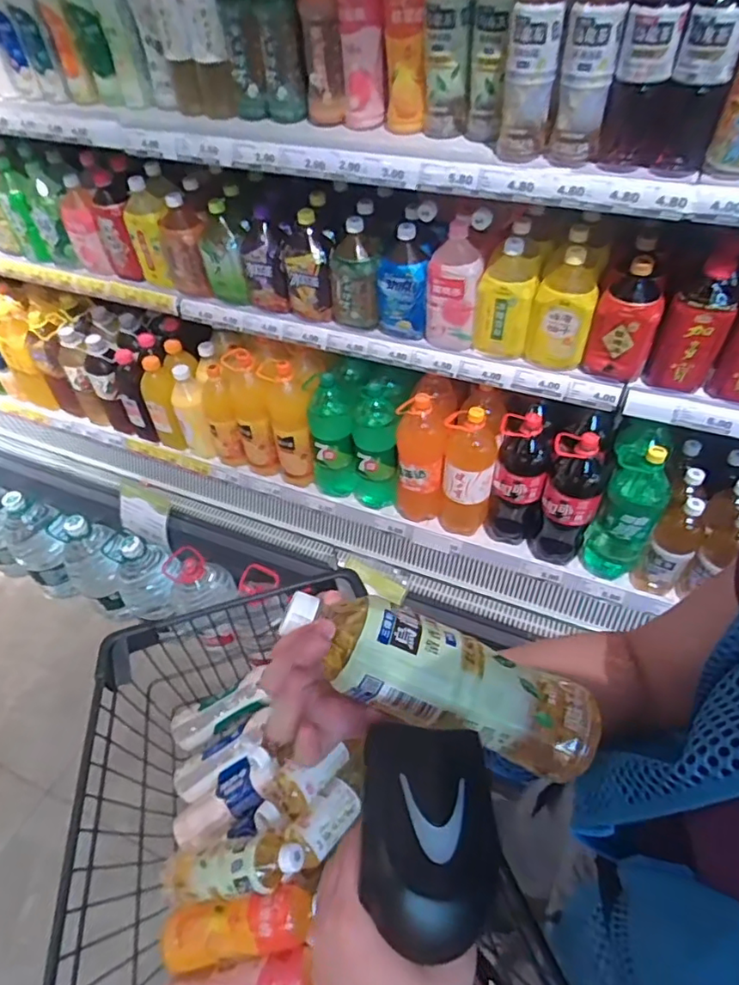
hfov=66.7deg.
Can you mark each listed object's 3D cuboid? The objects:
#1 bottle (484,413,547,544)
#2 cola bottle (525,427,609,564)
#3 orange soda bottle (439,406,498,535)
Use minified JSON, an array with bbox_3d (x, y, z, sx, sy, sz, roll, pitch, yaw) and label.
[{"bbox_3d":[0.309,-0.034,1.156,0.103,0.299,0.122,10,50,13],"label":"bottle"},{"bbox_3d":[0.394,0.007,1.109,0.110,0.308,0.117,14,51,16],"label":"cola bottle"},{"bbox_3d":[0.209,-0.044,1.195,0.108,0.309,0.112,3,49,6],"label":"orange soda bottle"}]

